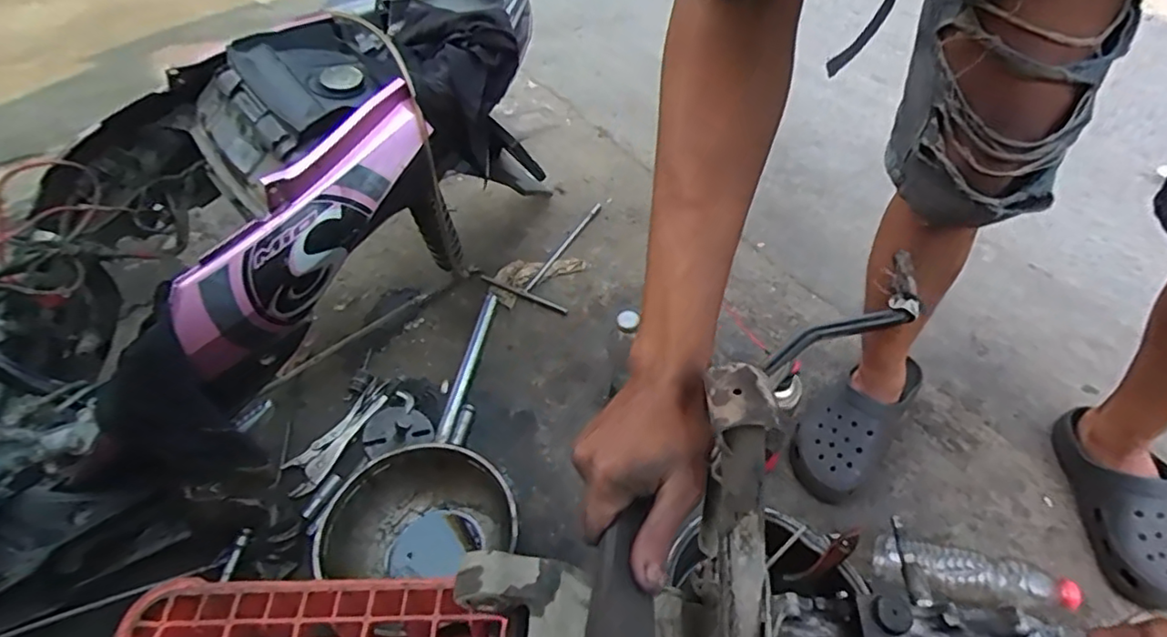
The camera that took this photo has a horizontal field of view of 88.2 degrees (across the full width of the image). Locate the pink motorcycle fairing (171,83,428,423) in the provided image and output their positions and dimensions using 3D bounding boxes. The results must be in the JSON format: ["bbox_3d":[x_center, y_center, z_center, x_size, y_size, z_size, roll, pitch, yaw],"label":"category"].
[{"bbox_3d":[-0.356,-0.098,0.748,0.058,0.167,0.458,35,90,29],"label":"pink motorcycle fairing"}]

